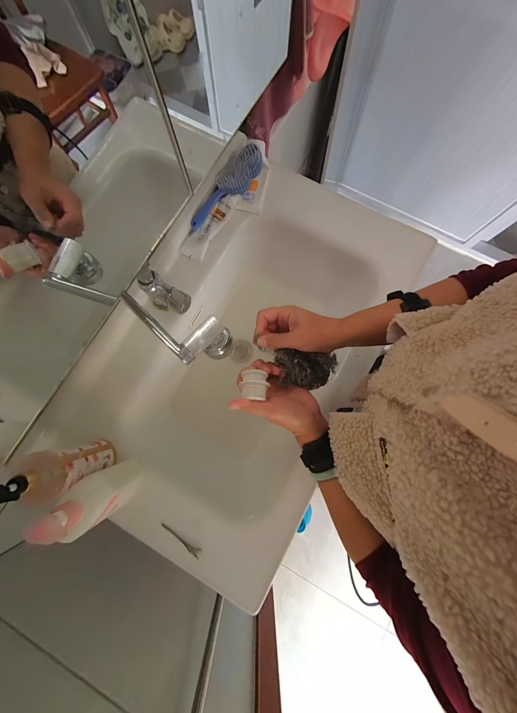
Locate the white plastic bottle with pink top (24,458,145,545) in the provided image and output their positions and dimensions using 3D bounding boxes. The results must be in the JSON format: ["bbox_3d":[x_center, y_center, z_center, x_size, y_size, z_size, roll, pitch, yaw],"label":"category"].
[{"bbox_3d":[-0.239,0.208,0.371,0.064,0.173,0.062,-37,82,-6],"label":"white plastic bottle with pink top"}]

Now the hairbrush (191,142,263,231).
[{"bbox_3d":[-0.066,-0.357,0.531,0.068,0.042,0.209,34,81,6],"label":"hairbrush"}]

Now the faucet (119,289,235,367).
[{"bbox_3d":[-0.122,-0.034,0.353,0.164,0.056,0.066,17,80,3],"label":"faucet"}]

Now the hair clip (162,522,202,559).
[{"bbox_3d":[-0.137,0.321,0.440,0.084,0.007,0.012,31,81,5],"label":"hair clip"}]

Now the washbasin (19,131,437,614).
[{"bbox_3d":[-0.028,-0.026,0.547,0.522,0.181,0.780,32,81,6],"label":"washbasin"}]

